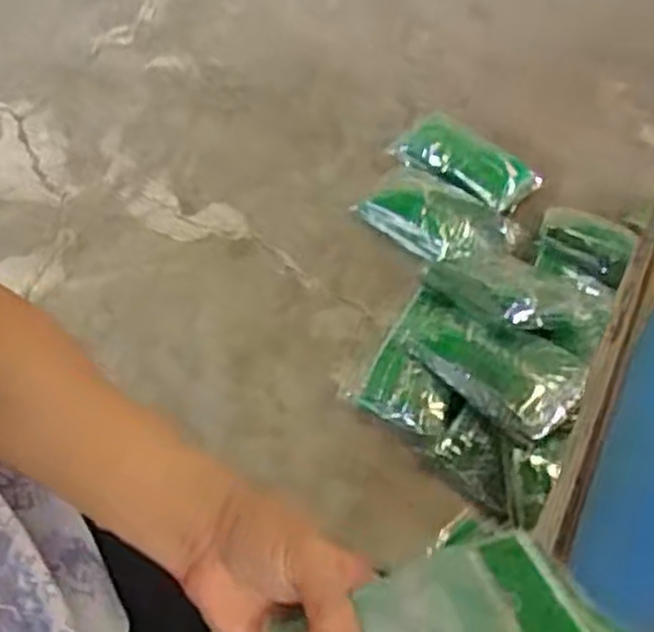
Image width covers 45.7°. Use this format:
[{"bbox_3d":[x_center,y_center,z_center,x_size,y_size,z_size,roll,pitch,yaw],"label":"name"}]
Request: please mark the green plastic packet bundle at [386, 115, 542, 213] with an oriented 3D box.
[{"bbox_3d":[0.267,-0.311,1.544,0.289,0.057,0.145,34,59,20],"label":"green plastic packet bundle"}]

